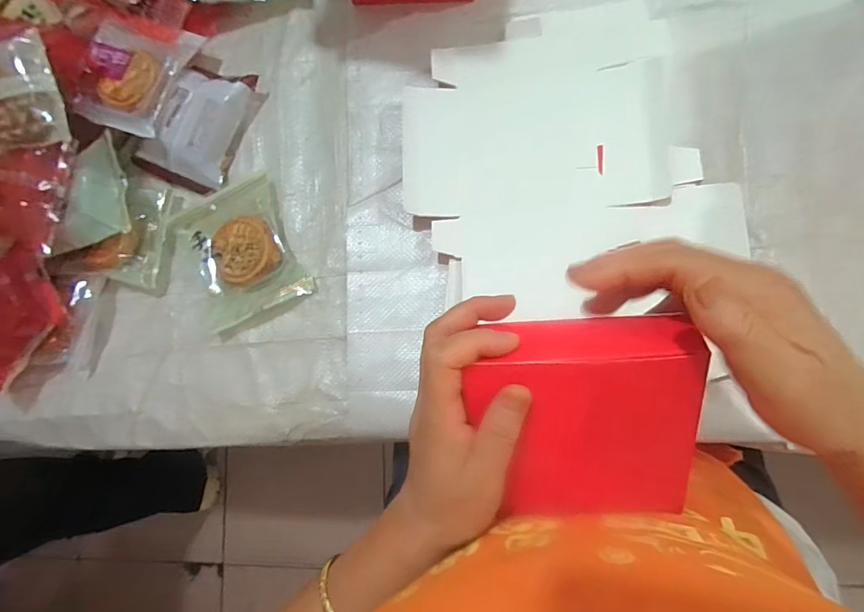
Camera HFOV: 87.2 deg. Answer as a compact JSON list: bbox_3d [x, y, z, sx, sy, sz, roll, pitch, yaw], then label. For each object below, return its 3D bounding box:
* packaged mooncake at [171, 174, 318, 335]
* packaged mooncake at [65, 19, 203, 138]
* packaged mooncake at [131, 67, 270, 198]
[{"bbox_3d":[-0.194,-0.052,0.457,0.109,0.031,0.126,-24,82,6],"label":"packaged mooncake"},{"bbox_3d":[-0.309,-0.238,0.470,0.086,0.033,0.121,18,86,-13],"label":"packaged mooncake"},{"bbox_3d":[-0.245,-0.189,0.476,0.094,0.034,0.126,25,89,9],"label":"packaged mooncake"}]

